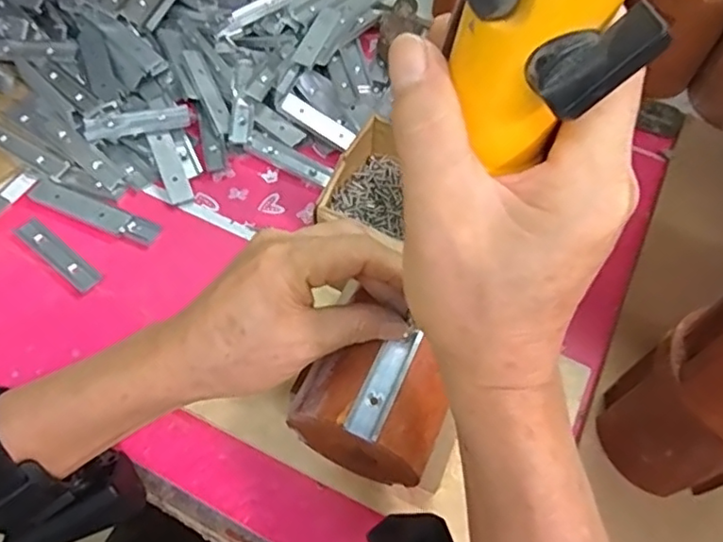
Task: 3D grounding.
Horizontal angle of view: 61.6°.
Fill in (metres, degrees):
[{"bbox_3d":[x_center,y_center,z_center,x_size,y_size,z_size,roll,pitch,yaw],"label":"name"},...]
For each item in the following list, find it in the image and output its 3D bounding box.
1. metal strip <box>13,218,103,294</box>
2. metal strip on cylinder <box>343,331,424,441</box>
[{"bbox_3d":[-0.217,-0.012,0.433,0.076,0.004,0.018,35,67,17],"label":"metal strip"},{"bbox_3d":[0.013,0.057,0.312,0.018,0.009,0.062,26,58,12],"label":"metal strip on cylinder"}]

